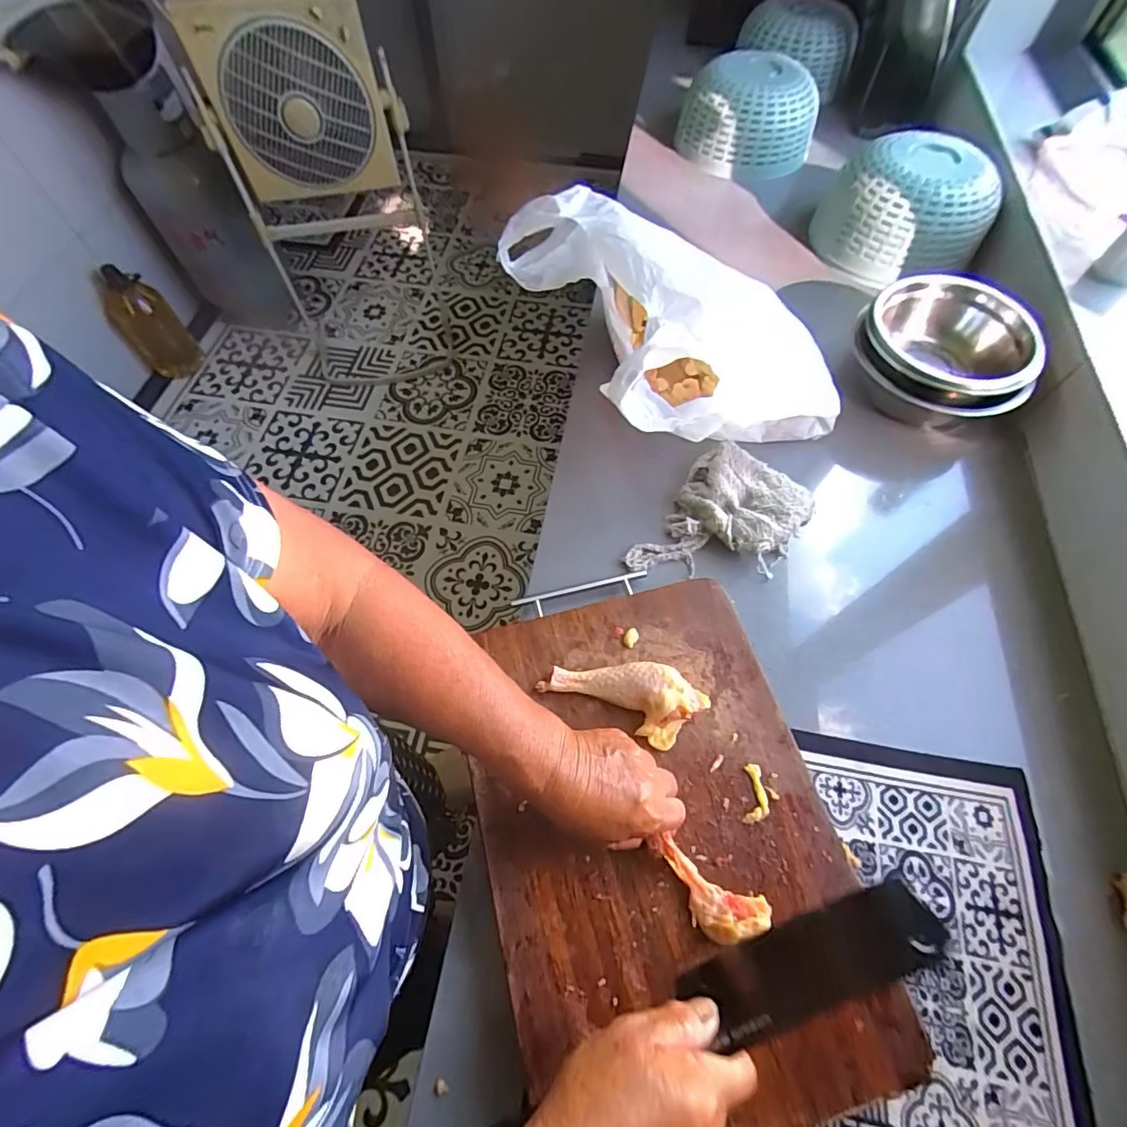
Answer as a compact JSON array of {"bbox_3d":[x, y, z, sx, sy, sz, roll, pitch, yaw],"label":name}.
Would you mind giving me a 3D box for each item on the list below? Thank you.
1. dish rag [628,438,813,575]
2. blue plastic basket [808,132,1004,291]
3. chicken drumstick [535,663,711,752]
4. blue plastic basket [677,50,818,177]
[{"bbox_3d":[0.177,-0.040,0.570,0.136,0.036,0.182,33,67,15],"label":"dish rag"},{"bbox_3d":[0.489,-0.511,0.755,0.213,0.116,0.178,25,65,12],"label":"blue plastic basket"},{"bbox_3d":[0.054,0.112,0.462,0.137,0.030,0.062,24,65,12],"label":"chicken drumstick"},{"bbox_3d":[0.313,-0.763,0.894,0.223,0.126,0.173,11,63,6],"label":"blue plastic basket"}]

